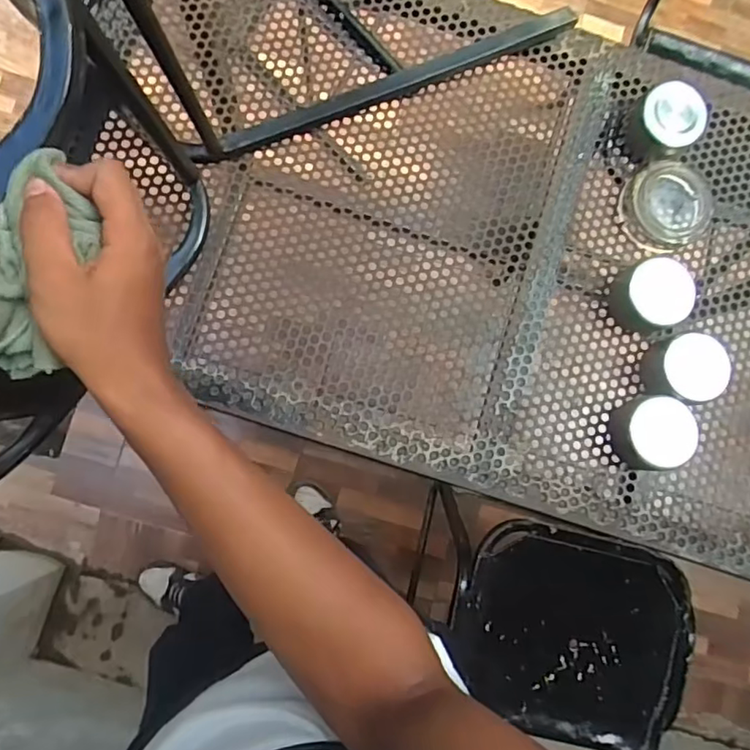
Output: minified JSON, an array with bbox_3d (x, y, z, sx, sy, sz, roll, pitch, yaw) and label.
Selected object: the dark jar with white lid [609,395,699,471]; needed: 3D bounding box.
[{"bbox_3d":[0.311,0.067,0.638,0.081,0.060,0.076,0,84,-3],"label":"dark jar with white lid"}]

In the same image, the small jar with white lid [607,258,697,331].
[{"bbox_3d":[0.312,-0.088,0.653,0.074,0.056,0.075,0,84,-3],"label":"small jar with white lid"}]

